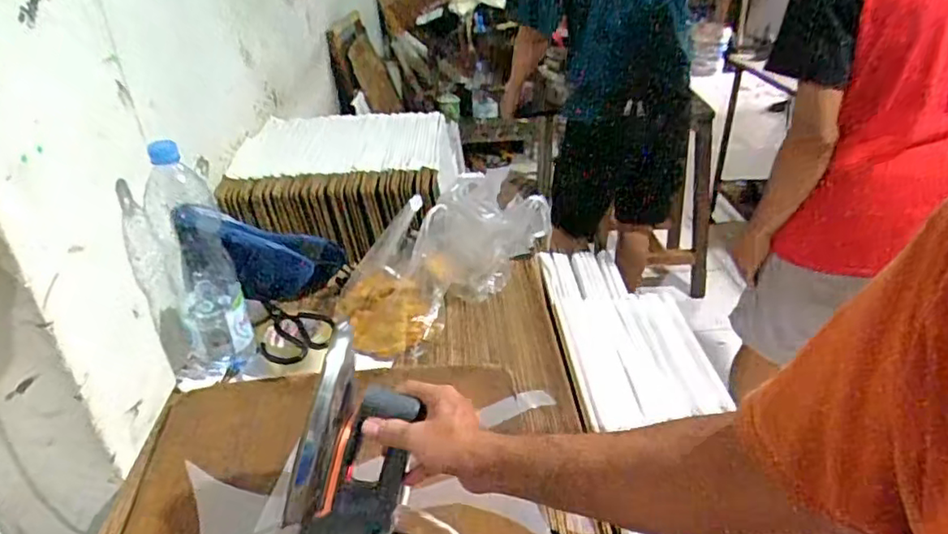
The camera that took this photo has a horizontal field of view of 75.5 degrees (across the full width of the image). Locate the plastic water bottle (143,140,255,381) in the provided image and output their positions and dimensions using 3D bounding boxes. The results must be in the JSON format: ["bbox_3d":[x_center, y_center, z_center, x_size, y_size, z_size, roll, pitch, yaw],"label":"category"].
[{"bbox_3d":[-0.390,-0.006,0.836,0.116,0.316,0.114,-21,36,-27],"label":"plastic water bottle"}]

